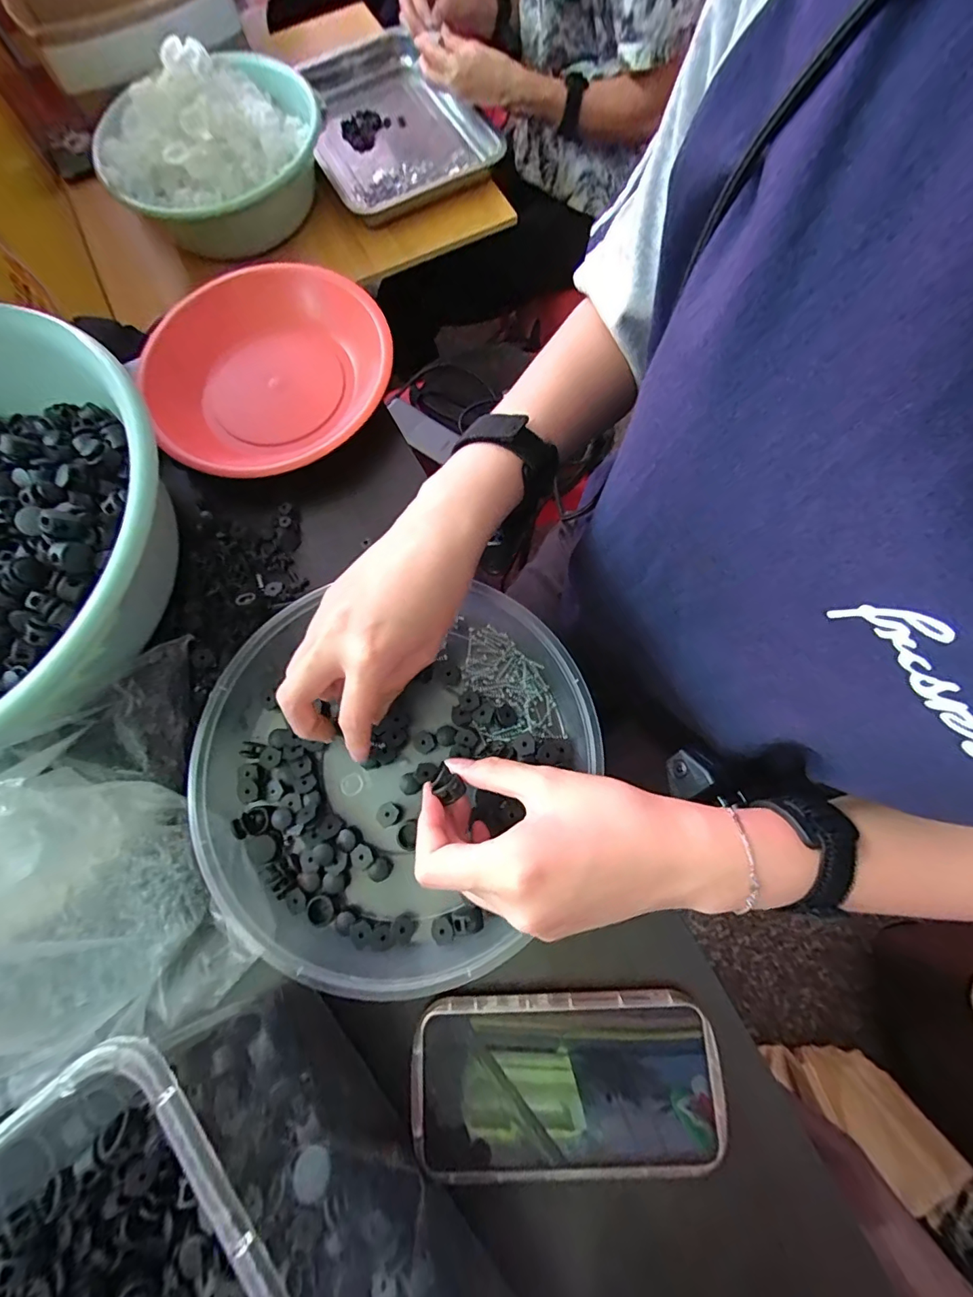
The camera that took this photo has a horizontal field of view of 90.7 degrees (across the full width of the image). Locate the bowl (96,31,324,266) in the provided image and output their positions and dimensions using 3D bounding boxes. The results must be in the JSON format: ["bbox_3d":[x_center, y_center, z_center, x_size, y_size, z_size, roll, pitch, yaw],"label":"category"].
[{"bbox_3d":[-0.378,-0.706,0.682,0.288,0.133,0.300,-1,74,2],"label":"bowl"}]

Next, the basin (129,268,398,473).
[{"bbox_3d":[-0.167,-0.216,0.380,0.185,0.033,0.186,-31,76,-6],"label":"basin"}]

